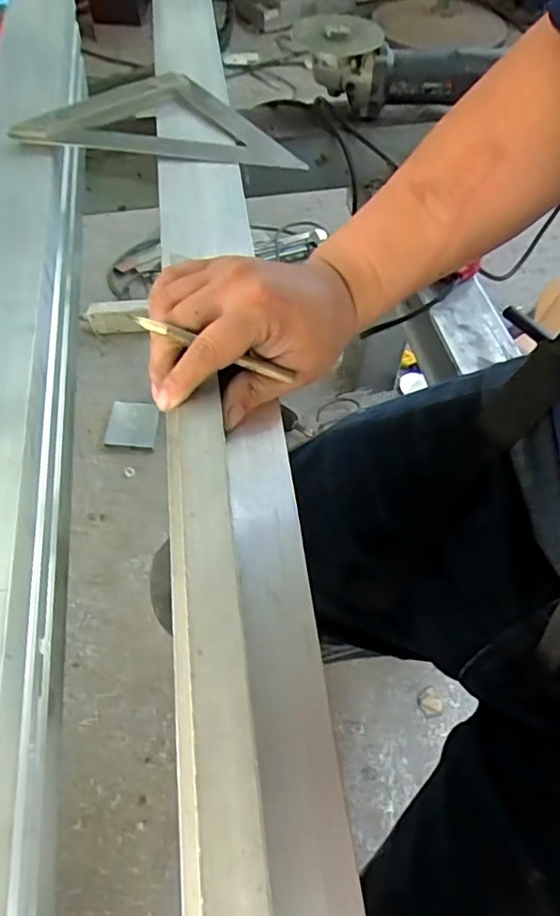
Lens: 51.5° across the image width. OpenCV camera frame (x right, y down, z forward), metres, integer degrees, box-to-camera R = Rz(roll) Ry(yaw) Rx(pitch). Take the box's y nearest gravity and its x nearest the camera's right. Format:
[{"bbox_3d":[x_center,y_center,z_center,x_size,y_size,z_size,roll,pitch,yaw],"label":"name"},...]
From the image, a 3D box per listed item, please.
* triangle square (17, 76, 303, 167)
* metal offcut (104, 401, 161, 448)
[{"bbox_3d":[-0.103,-0.309,0.519,0.237,0.022,0.122,5,61,-3],"label":"triangle square"},{"bbox_3d":[-0.245,-0.059,0.975,0.079,0.006,0.090,6,60,-7],"label":"metal offcut"}]

